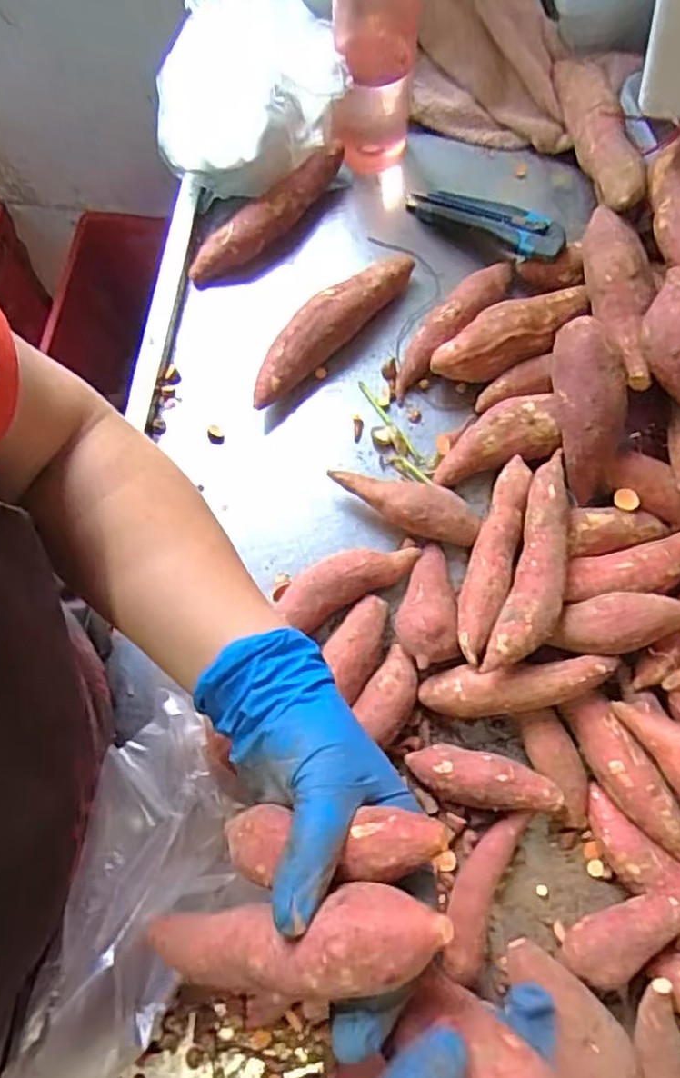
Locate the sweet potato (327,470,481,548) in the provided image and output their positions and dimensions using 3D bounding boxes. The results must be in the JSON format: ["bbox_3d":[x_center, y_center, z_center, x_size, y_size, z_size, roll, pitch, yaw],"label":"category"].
[{"bbox_3d":[0.051,-0.026,0.518,0.118,0.037,0.038,17,74,7],"label":"sweet potato"}]

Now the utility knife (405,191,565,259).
[{"bbox_3d":[0.127,-0.287,0.586,0.152,0.021,0.031,31,76,25],"label":"utility knife"}]

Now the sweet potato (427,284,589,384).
[{"bbox_3d":[0.142,-0.168,0.546,0.142,0.050,0.051,-28,74,-6],"label":"sweet potato"}]

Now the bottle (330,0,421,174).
[{"bbox_3d":[0.029,-0.430,0.541,0.071,0.215,0.082,3,73,3],"label":"bottle"}]

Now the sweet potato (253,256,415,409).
[{"bbox_3d":[-0.009,-0.184,0.561,0.042,0.043,0.194,43,79,13],"label":"sweet potato"}]

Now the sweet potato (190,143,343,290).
[{"bbox_3d":[-0.062,-0.293,0.599,0.178,0.041,0.041,-42,76,-10],"label":"sweet potato"}]

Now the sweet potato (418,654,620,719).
[{"bbox_3d":[0.124,0.103,0.458,0.131,0.029,0.034,-6,73,0],"label":"sweet potato"}]

